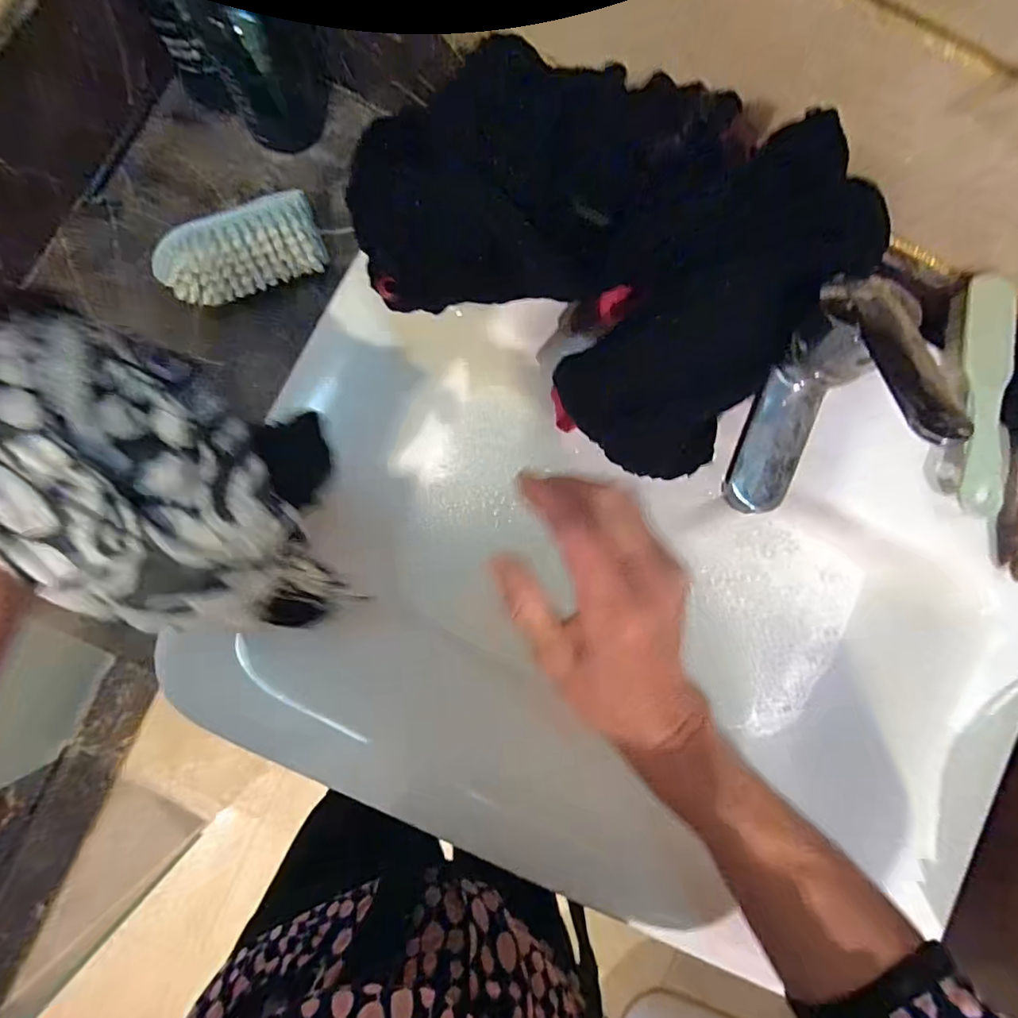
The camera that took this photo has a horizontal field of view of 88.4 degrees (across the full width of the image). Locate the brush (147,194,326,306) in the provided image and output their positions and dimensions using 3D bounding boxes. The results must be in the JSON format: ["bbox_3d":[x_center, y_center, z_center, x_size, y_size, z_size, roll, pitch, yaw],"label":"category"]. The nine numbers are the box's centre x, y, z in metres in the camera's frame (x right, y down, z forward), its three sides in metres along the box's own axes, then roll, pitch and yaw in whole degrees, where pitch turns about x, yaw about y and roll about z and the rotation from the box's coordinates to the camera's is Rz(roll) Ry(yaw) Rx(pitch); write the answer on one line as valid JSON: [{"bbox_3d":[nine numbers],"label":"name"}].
[{"bbox_3d":[-0.191,-0.184,0.375,0.112,0.039,0.040,-23,90,-4],"label":"brush"}]

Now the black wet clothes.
[{"bbox_3d":[0.047,-0.146,0.286,0.236,0.082,0.159,32,87,-2],"label":"black wet clothes"}]

